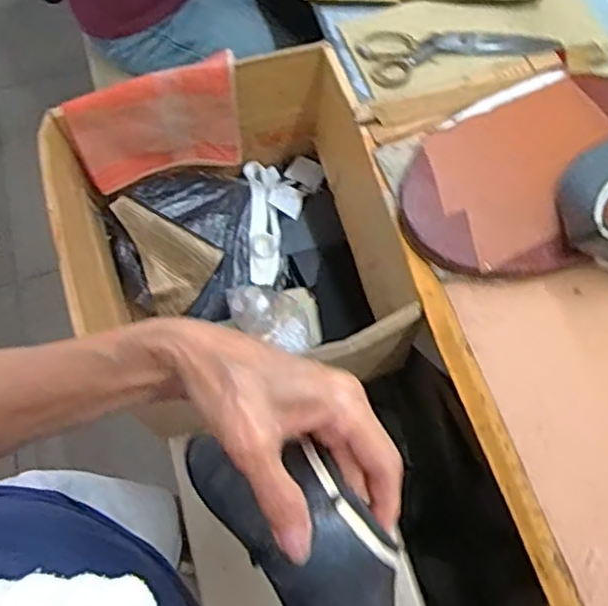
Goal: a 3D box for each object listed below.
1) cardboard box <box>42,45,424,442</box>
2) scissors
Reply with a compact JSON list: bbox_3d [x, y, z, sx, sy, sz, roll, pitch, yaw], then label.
[{"bbox_3d":[-0.083,-0.061,0.753,0.341,0.206,0.370,-18,66,-6],"label":"cardboard box"},{"bbox_3d":[0.181,-0.304,0.745,0.221,0.008,0.089,-11,66,-3],"label":"scissors"}]

